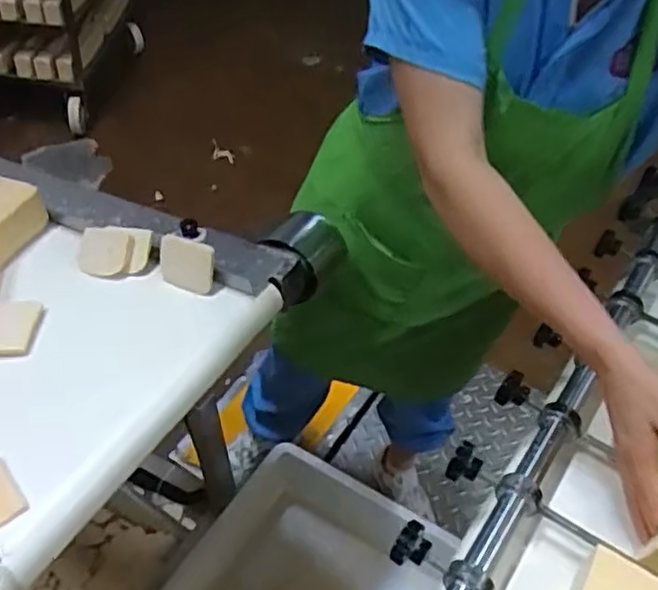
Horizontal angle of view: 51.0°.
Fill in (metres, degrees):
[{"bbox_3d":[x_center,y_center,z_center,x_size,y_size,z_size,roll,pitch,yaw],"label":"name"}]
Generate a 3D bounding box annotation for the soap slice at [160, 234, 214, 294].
[{"bbox_3d":[-0.170,-0.037,0.827,0.075,0.060,0.010,17,20,23],"label":"soap slice"}]

